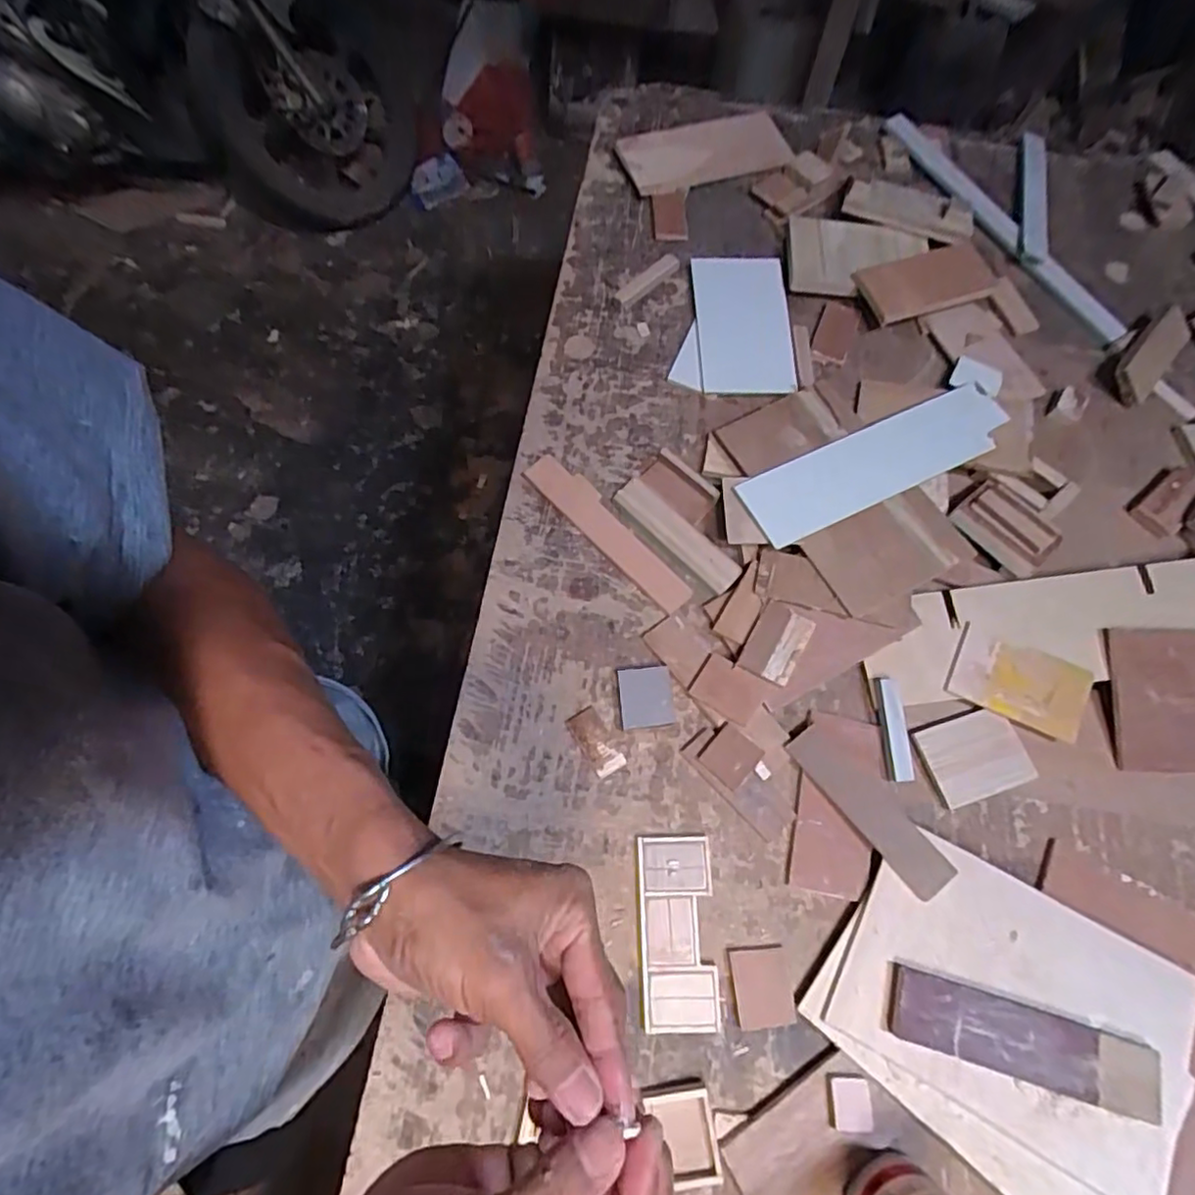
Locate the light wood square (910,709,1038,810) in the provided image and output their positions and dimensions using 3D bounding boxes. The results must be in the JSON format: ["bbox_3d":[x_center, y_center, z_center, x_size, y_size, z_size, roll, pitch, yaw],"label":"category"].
[{"bbox_3d":[0.370,0.157,0.622,0.098,0.008,0.077,-17,72,-6],"label":"light wood square"}]

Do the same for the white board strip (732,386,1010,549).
[{"bbox_3d":[0.314,-0.150,0.698,0.326,0.011,0.088,-23,70,-9],"label":"white board strip"}]

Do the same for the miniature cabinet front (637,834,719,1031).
[{"bbox_3d":[0.072,0.300,0.566,0.065,0.014,0.156,-2,70,3],"label":"miniature cabinet front"}]

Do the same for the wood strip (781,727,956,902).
[{"bbox_3d":[0.255,0.198,0.595,0.044,0.011,0.173,-36,70,-15],"label":"wood strip"}]

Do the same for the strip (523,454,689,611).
[{"bbox_3d":[0.012,-0.077,0.701,0.046,0.009,0.232,-42,76,-13],"label":"strip"}]

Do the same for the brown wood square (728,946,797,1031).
[{"bbox_3d":[0.143,0.341,0.551,0.049,0.007,0.060,-5,71,-2],"label":"brown wood square"}]

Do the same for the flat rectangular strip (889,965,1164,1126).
[{"bbox_3d":[0.345,0.362,0.513,0.199,0.020,0.053,16,71,5],"label":"flat rectangular strip"}]

